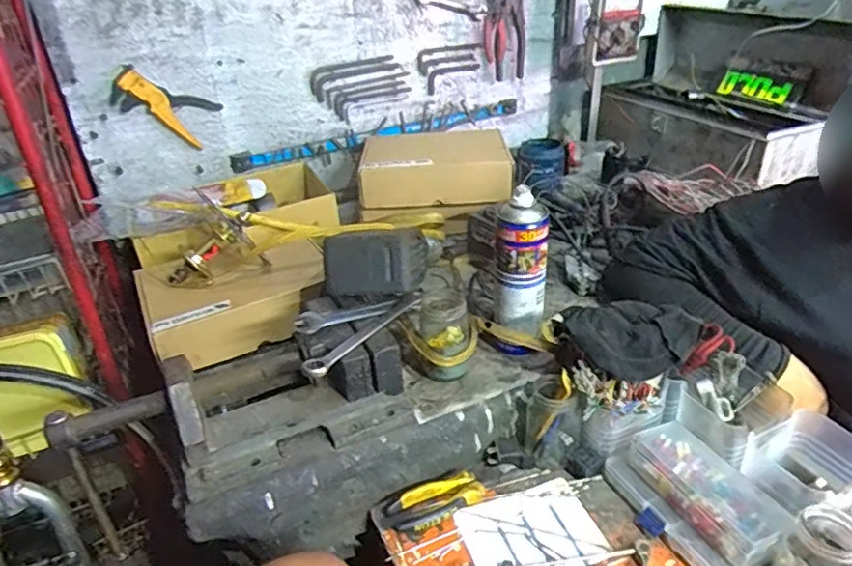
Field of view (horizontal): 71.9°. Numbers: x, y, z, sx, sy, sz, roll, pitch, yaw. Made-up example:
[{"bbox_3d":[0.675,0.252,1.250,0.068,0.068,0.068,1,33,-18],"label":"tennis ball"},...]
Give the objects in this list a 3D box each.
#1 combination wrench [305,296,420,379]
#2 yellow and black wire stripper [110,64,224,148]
[{"bbox_3d":[-0.068,0.055,0.683,0.025,0.018,0.183,20,38,33],"label":"combination wrench"},{"bbox_3d":[-0.453,-0.306,1.023,0.166,0.084,0.030,19,10,-45],"label":"yellow and black wire stripper"}]

